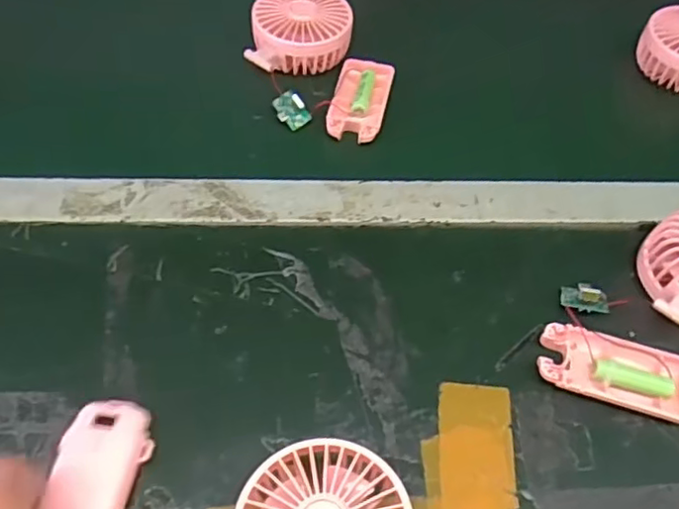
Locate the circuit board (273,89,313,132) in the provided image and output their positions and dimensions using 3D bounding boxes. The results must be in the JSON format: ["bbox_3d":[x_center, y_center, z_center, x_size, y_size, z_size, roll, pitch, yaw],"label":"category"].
[{"bbox_3d":[-0.040,-0.119,0.520,0.024,0.007,0.031,-34,104,4],"label":"circuit board"}]

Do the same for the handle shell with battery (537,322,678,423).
[{"bbox_3d":[0.178,0.075,0.404,0.095,0.014,0.043,17,56,7],"label":"handle shell with battery"}]

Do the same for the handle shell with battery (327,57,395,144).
[{"bbox_3d":[0.018,-0.134,0.537,0.046,0.010,0.094,12,55,3],"label":"handle shell with battery"}]

